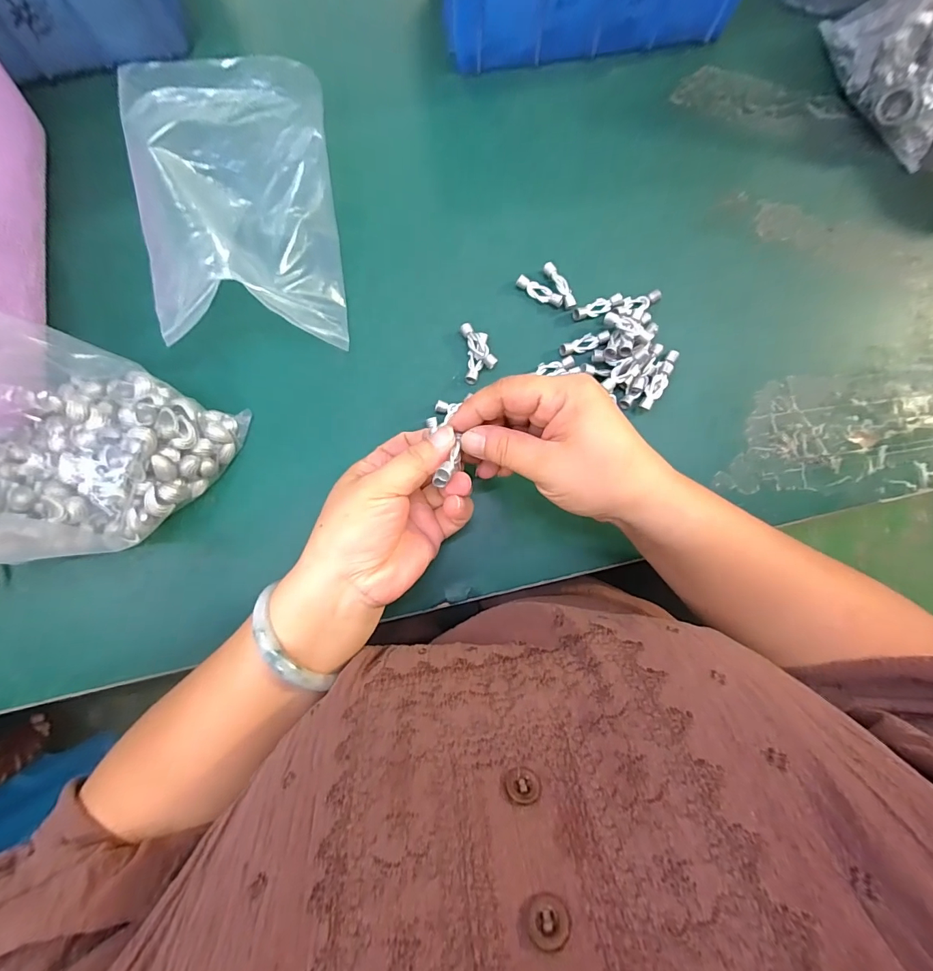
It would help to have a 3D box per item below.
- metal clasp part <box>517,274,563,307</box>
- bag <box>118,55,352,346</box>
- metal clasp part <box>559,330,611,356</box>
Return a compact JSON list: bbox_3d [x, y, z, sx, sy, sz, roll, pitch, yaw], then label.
[{"bbox_3d":[0.055,-0.147,0.321,0.037,0.005,0.012,33,85,2],"label":"metal clasp part"},{"bbox_3d":[-0.158,-0.193,0.297,0.123,0.052,0.185,-7,85,-2],"label":"bag"},{"bbox_3d":[0.087,-0.106,0.316,0.037,0.006,0.011,-20,86,-3],"label":"metal clasp part"}]

